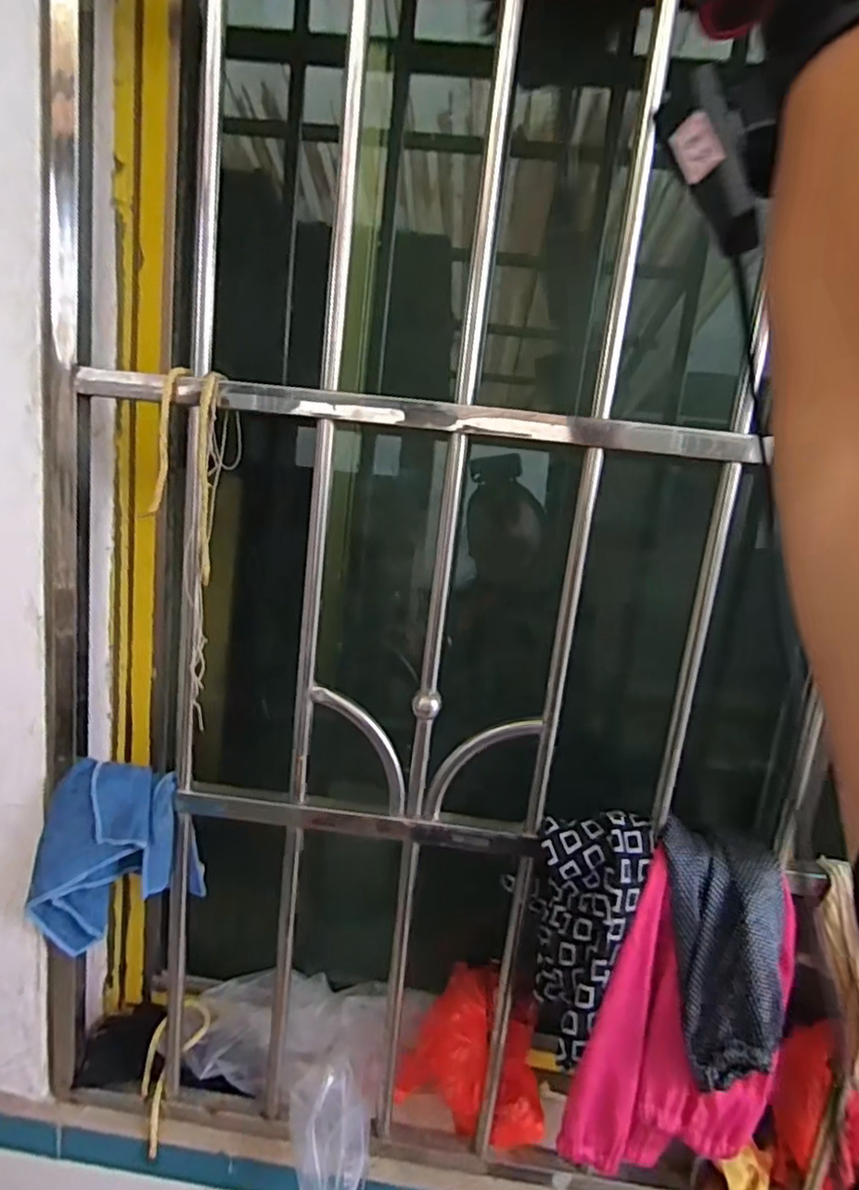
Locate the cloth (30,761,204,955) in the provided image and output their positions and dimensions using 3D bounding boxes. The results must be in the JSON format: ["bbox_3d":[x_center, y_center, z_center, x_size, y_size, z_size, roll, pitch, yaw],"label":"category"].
[{"bbox_3d":[-0.302,0.260,0.614,0.153,0.186,0.066,4,12,-15],"label":"cloth"}]

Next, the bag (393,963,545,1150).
[{"bbox_3d":[0.054,0.496,0.680,0.155,0.162,0.082,12,13,24],"label":"bag"}]

